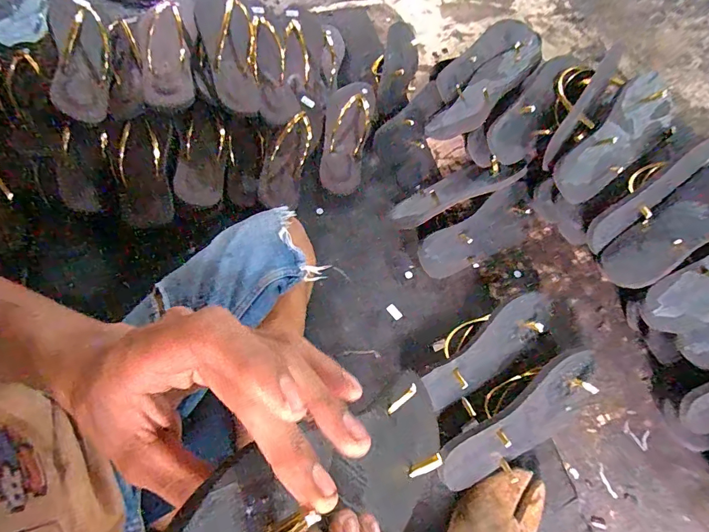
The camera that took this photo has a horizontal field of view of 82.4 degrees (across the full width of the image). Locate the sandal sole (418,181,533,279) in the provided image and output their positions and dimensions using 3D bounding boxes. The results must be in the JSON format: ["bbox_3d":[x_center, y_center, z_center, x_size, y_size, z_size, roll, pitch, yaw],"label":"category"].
[{"bbox_3d":[0.202,-0.057,0.663,0.212,0.011,0.093,-23,97,-13],"label":"sandal sole"}]

